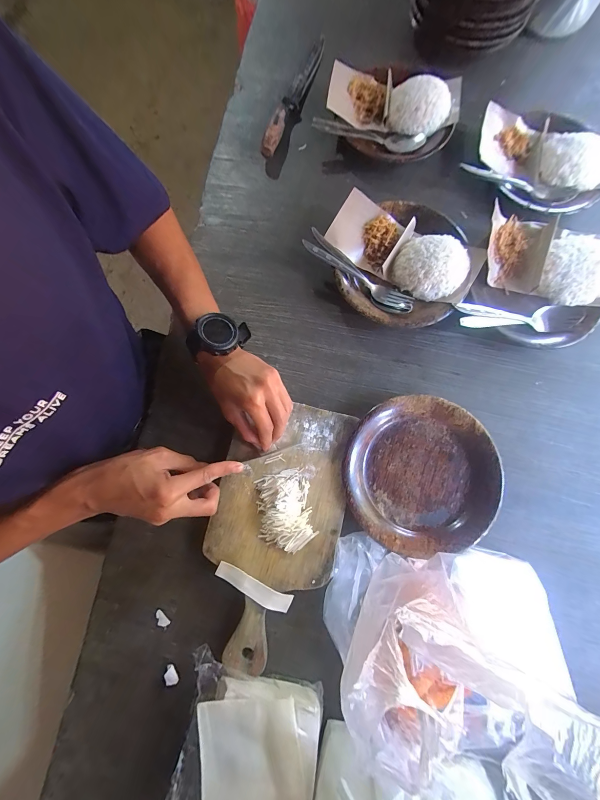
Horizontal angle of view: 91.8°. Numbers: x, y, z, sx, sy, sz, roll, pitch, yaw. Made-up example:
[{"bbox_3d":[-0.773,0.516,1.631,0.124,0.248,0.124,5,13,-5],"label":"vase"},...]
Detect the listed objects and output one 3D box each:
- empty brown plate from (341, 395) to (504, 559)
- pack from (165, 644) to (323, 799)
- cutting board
[{"bbox_3d":[0.148,0.092,0.367,0.184,0.030,0.182,0,79,0],"label":"empty brown plate"},{"bbox_3d":[-0.052,0.355,0.300,0.138,0.037,0.123,9,75,5],"label":"pack"},{"bbox_3d":[-0.030,0.152,0.350,0.152,0.021,0.300,13,79,3],"label":"cutting board"}]

